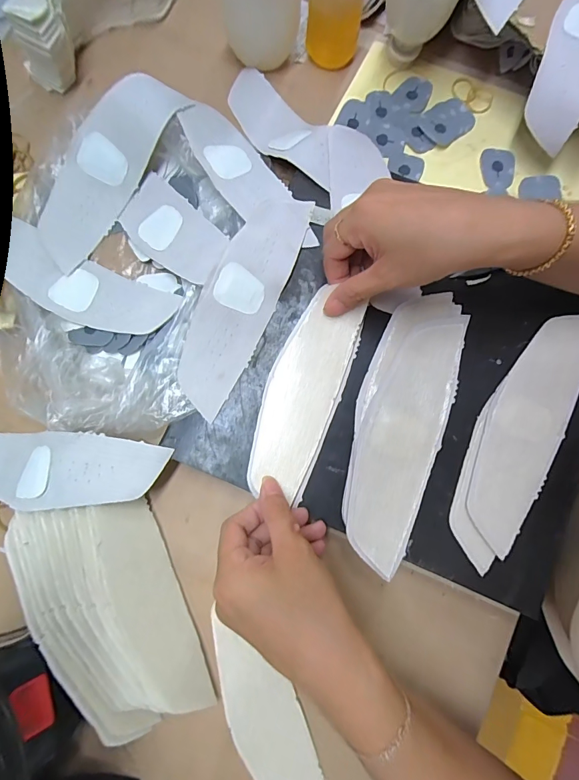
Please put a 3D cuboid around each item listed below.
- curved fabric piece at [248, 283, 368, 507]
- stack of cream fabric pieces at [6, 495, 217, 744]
[{"bbox_3d":[0.012,0.002,0.295,0.055,0.012,0.154,21,82,-1],"label":"curved fabric piece"},{"bbox_3d":[-0.126,0.158,0.276,0.093,0.040,0.174,-28,81,-6],"label":"stack of cream fabric pieces"}]

